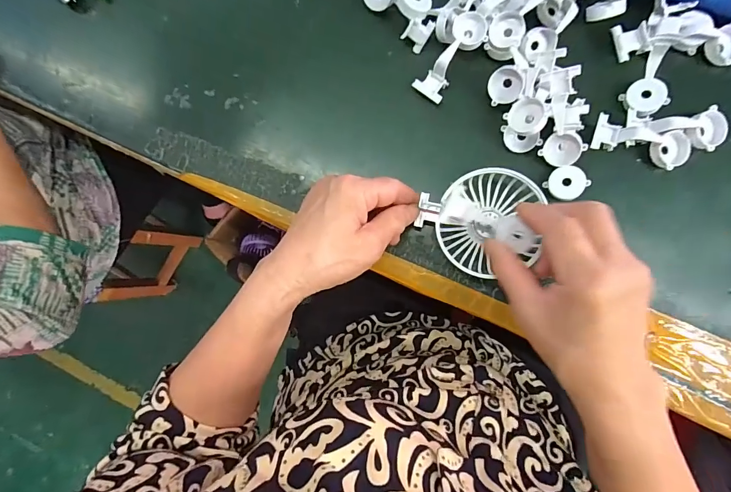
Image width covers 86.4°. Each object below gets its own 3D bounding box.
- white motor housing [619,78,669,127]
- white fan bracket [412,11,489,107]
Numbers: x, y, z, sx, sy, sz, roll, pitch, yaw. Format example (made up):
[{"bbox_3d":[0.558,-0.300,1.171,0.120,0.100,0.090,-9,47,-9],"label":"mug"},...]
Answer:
[{"bbox_3d":[0.229,-0.122,0.323,0.034,0.016,0.032,0,90,9],"label":"white motor housing"},{"bbox_3d":[0.074,-0.163,0.336,0.029,0.025,0.074,38,95,7],"label":"white fan bracket"}]

